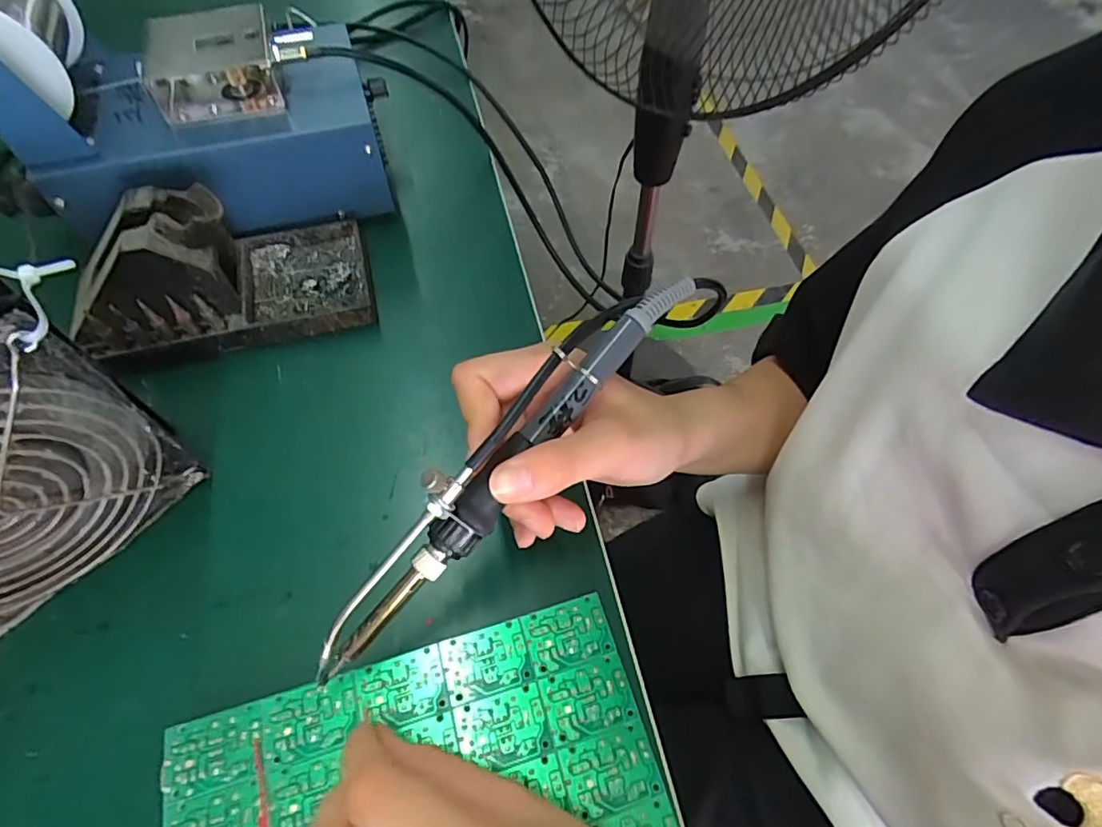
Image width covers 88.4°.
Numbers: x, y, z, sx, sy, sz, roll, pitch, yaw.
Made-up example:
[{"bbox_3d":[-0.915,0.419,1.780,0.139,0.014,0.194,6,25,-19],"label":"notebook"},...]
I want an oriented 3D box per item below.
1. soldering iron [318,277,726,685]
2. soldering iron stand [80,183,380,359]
[{"bbox_3d":[-0.011,0.014,0.219,0.027,0.034,0.214,40,81,19],"label":"soldering iron"},{"bbox_3d":[-0.185,-0.084,0.314,0.154,0.072,0.077,-12,60,-10],"label":"soldering iron stand"}]

